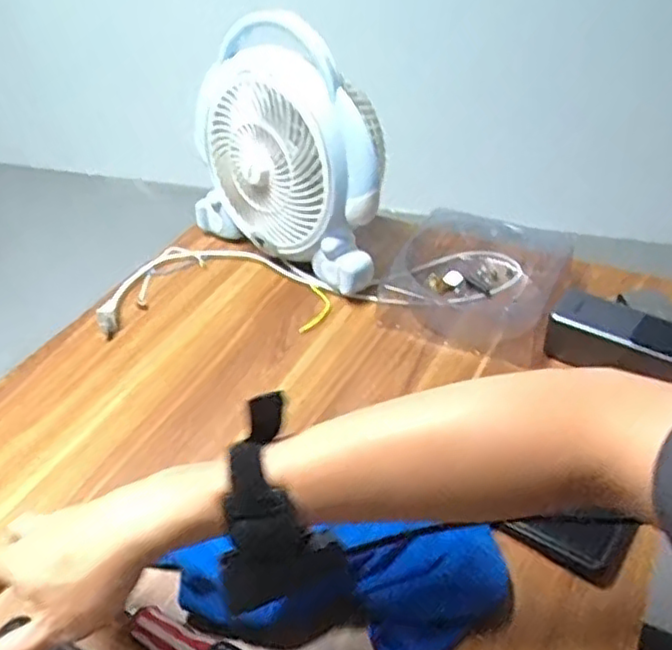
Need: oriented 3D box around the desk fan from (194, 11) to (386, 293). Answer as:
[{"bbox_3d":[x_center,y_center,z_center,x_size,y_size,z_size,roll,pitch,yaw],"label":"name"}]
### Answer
[{"bbox_3d":[-0.043,-0.197,0.756,0.268,0.245,0.134,27,49,31],"label":"desk fan"}]

